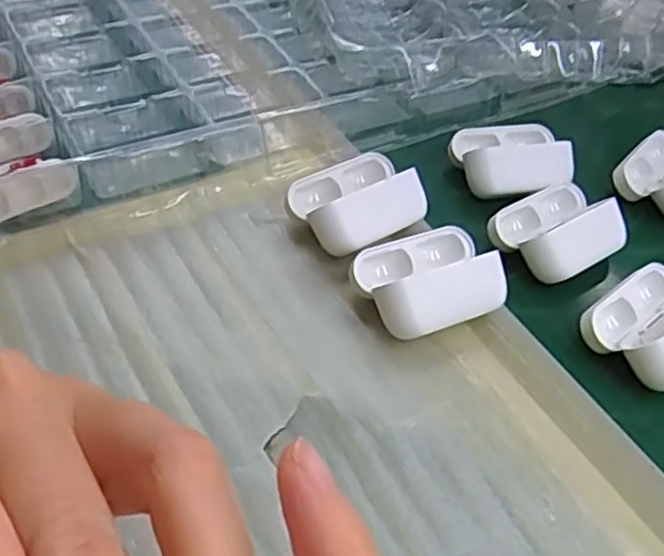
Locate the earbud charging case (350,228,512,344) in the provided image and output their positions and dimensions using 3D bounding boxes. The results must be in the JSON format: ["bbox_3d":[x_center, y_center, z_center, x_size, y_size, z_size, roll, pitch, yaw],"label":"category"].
[{"bbox_3d":[0.046,0.000,0.334,0.064,0.029,0.051,-14,50,-18],"label":"earbud charging case"}]

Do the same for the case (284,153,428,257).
[{"bbox_3d":[0.014,-0.039,0.368,0.064,0.030,0.052,-25,55,-27],"label":"case"}]

